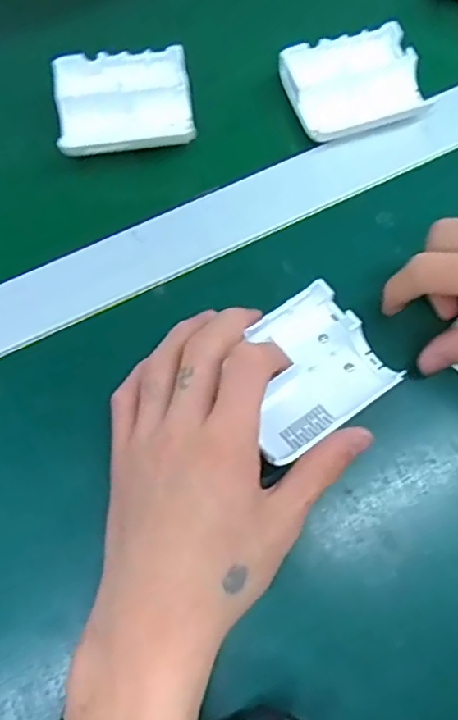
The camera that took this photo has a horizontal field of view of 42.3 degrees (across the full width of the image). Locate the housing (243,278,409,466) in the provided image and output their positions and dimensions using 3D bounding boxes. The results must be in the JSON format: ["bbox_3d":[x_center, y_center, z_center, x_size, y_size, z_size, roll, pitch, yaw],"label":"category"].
[{"bbox_3d":[0.037,0.005,0.301,0.078,0.019,0.066,-35,75,-13],"label":"housing"}]

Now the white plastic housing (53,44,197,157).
[{"bbox_3d":[-0.064,-0.158,0.367,0.080,0.018,0.072,-8,71,-5],"label":"white plastic housing"}]

